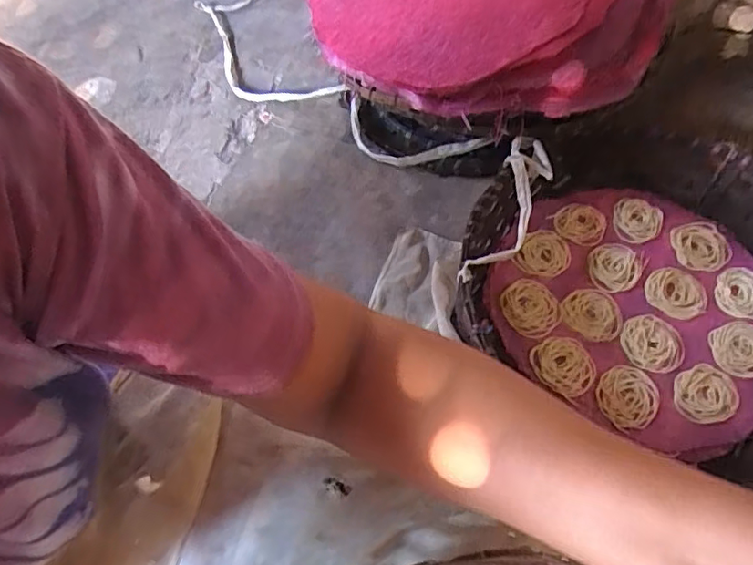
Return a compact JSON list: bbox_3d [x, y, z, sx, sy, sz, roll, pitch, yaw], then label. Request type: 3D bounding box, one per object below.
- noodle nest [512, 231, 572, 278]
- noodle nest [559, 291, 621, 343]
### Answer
[{"bbox_3d":[0.218,-0.037,0.718,0.062,0.022,0.078,31,69,15],"label":"noodle nest"},{"bbox_3d":[0.261,0.039,0.679,0.071,0.014,0.067,0,65,1],"label":"noodle nest"}]

